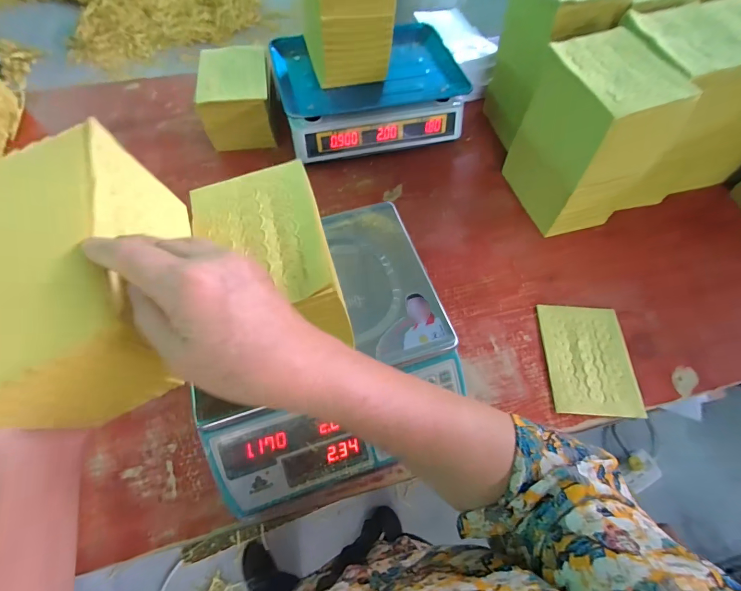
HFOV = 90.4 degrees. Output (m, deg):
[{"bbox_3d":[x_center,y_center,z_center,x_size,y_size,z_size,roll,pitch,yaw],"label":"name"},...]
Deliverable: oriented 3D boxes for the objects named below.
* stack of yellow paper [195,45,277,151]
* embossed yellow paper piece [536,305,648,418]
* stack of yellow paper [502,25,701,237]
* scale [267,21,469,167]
[{"bbox_3d":[-0.243,-0.364,0.683,0.121,0.113,0.135,-8,61,-6],"label":"stack of yellow paper"},{"bbox_3d":[0.309,0.089,0.520,0.115,0.010,0.155,1,63,3],"label":"embossed yellow paper piece"},{"bbox_3d":[0.321,-0.231,0.567,0.124,0.238,0.174,-18,62,-12],"label":"stack of yellow paper"},{"bbox_3d":[-0.009,-0.391,0.704,0.325,0.090,0.239,-12,61,-9],"label":"scale"}]

